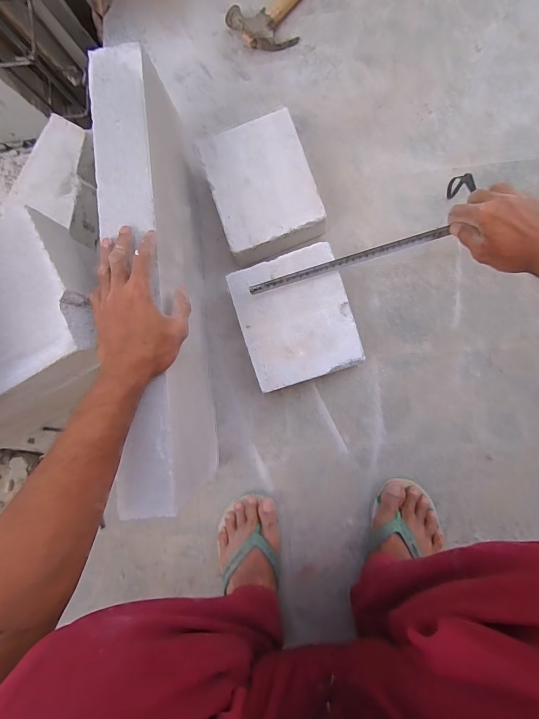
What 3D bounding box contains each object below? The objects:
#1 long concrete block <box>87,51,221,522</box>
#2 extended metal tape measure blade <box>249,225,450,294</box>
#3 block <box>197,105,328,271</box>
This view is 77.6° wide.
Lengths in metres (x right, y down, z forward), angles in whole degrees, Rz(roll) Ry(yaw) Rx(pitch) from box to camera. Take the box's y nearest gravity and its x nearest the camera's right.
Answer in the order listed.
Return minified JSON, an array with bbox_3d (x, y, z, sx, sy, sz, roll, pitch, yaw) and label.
[{"bbox_3d":[-0.156,-0.096,0.497,0.076,0.188,0.577,-7,87,7],"label":"long concrete block"},{"bbox_3d":[0.113,-0.144,0.489,0.290,0.009,0.015,-17,87,2],"label":"extended metal tape measure blade"},{"bbox_3d":[-0.011,-0.278,0.562,0.164,0.075,0.206,-20,86,6],"label":"block"}]

